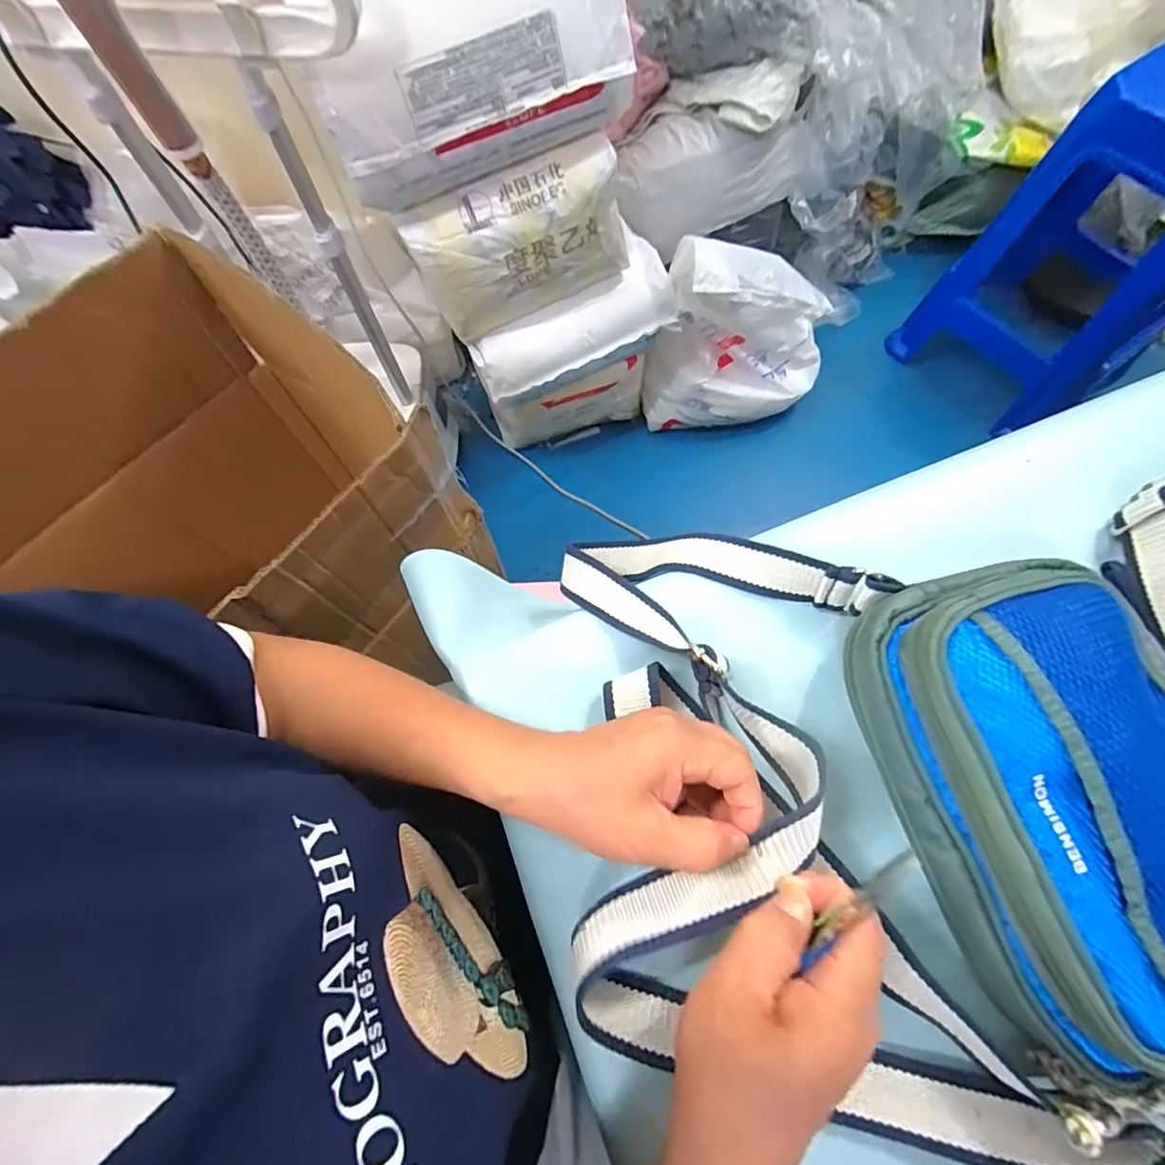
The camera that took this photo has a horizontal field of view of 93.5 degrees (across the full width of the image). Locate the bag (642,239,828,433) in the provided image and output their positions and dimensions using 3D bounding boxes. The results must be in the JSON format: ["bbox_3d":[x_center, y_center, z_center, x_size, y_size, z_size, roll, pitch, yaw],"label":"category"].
[{"bbox_3d":[0.329,-0.500,1.135,0.385,0.365,0.152,-9,67,-1],"label":"bag"}]

